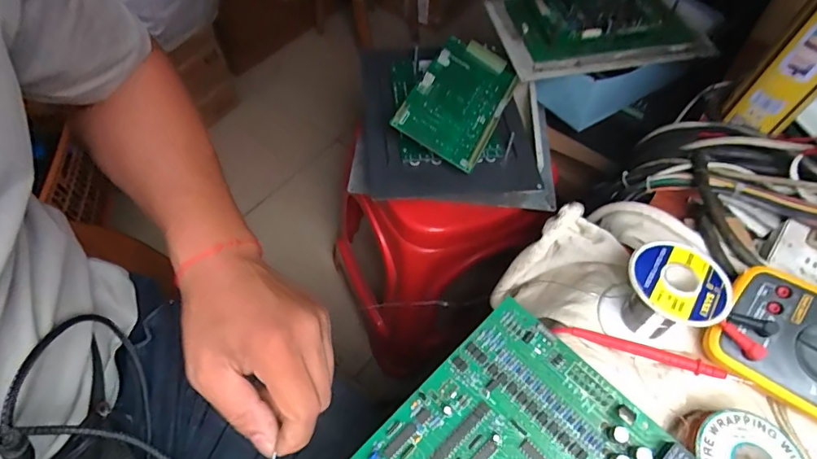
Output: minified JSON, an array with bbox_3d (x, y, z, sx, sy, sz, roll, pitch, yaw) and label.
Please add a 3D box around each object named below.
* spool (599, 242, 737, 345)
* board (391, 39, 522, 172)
[{"bbox_3d":[0.182,0.051,0.335,0.062,0.064,0.057,1,56,-2],"label":"spool"},{"bbox_3d":[0.068,-0.175,0.625,0.117,0.021,0.195,31,70,-2],"label":"board"}]

